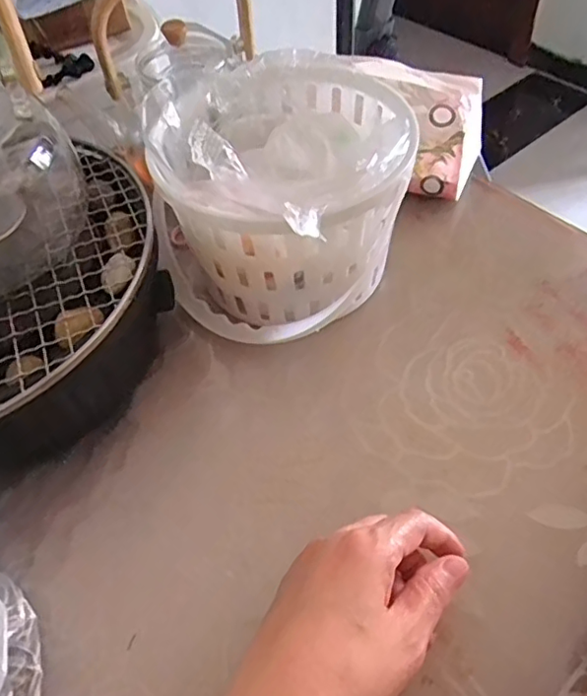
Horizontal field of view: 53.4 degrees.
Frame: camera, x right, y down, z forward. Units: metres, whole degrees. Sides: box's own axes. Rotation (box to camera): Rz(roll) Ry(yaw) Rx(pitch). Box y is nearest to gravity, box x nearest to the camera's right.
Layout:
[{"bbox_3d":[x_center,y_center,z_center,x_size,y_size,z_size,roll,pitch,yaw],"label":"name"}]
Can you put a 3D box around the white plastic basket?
[{"bbox_3d":[-0.006,-0.114,0.426,0.177,0.140,0.184,-3,52,3],"label":"white plastic basket"}]

